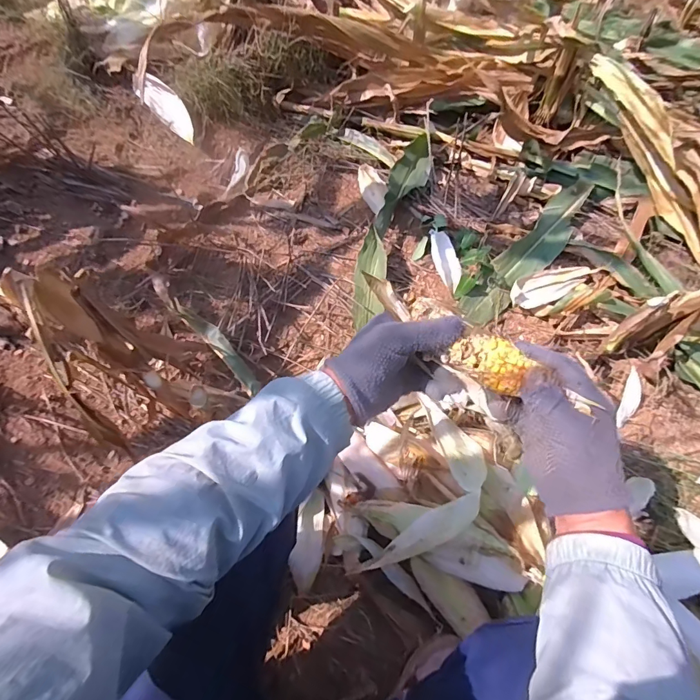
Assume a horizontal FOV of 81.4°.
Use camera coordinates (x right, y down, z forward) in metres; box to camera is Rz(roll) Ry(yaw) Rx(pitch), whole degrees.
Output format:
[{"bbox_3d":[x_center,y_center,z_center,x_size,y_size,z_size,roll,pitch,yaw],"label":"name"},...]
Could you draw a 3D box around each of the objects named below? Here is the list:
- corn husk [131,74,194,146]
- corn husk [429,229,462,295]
[{"bbox_3d":[-0.471,-0.628,1.051,0.080,0.031,0.188,-43,101,-17],"label":"corn husk"},{"bbox_3d":[0.227,-0.211,0.954,0.060,0.017,0.148,-15,84,-9],"label":"corn husk"}]

